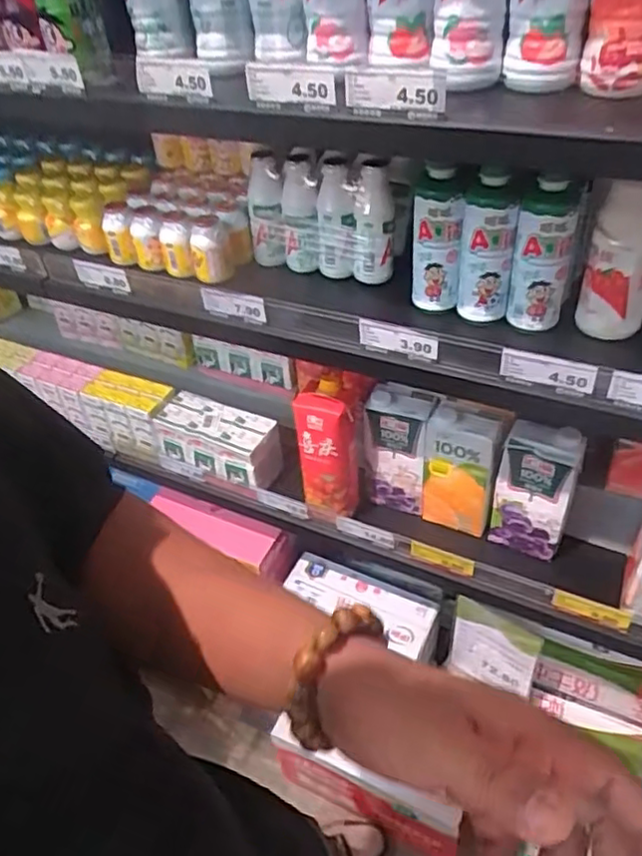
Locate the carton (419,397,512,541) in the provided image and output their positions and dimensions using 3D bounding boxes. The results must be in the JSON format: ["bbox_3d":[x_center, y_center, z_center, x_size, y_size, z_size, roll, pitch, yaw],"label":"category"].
[{"bbox_3d":[0.202,0.058,0.913,0.102,0.198,0.065,18,47,25],"label":"carton"}]

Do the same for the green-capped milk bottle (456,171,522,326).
[{"bbox_3d":[0.180,-0.194,0.698,0.057,0.160,0.051,5,43,13],"label":"green-capped milk bottle"}]

